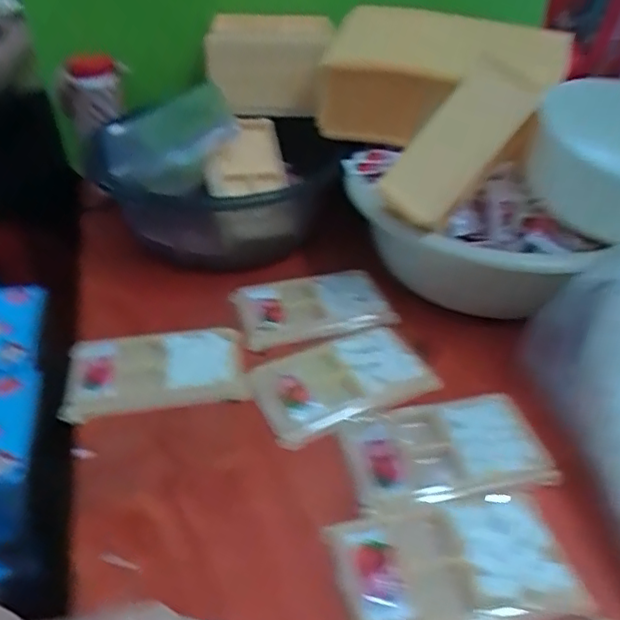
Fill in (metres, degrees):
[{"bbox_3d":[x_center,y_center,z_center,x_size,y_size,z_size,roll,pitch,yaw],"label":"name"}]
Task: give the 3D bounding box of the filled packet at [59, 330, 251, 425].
[{"bbox_3d":[-0.122,0.049,0.471,0.139,0.013,0.080,-8,40,-7],"label":"filled packet"}]

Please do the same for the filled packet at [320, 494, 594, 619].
[{"bbox_3d":[0.085,0.152,0.347,0.135,0.005,0.081,-8,40,-7],"label":"filled packet"}]

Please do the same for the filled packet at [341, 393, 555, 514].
[{"bbox_3d":[0.095,0.101,0.419,0.136,0.016,0.077,-8,40,-7],"label":"filled packet"}]

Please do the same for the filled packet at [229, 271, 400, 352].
[{"bbox_3d":[0.004,-0.001,0.538,0.135,0.019,0.085,-11,40,-10],"label":"filled packet"}]

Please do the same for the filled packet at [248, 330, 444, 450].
[{"bbox_3d":[0.021,0.052,0.465,0.133,0.010,0.082,-19,43,-19],"label":"filled packet"}]

